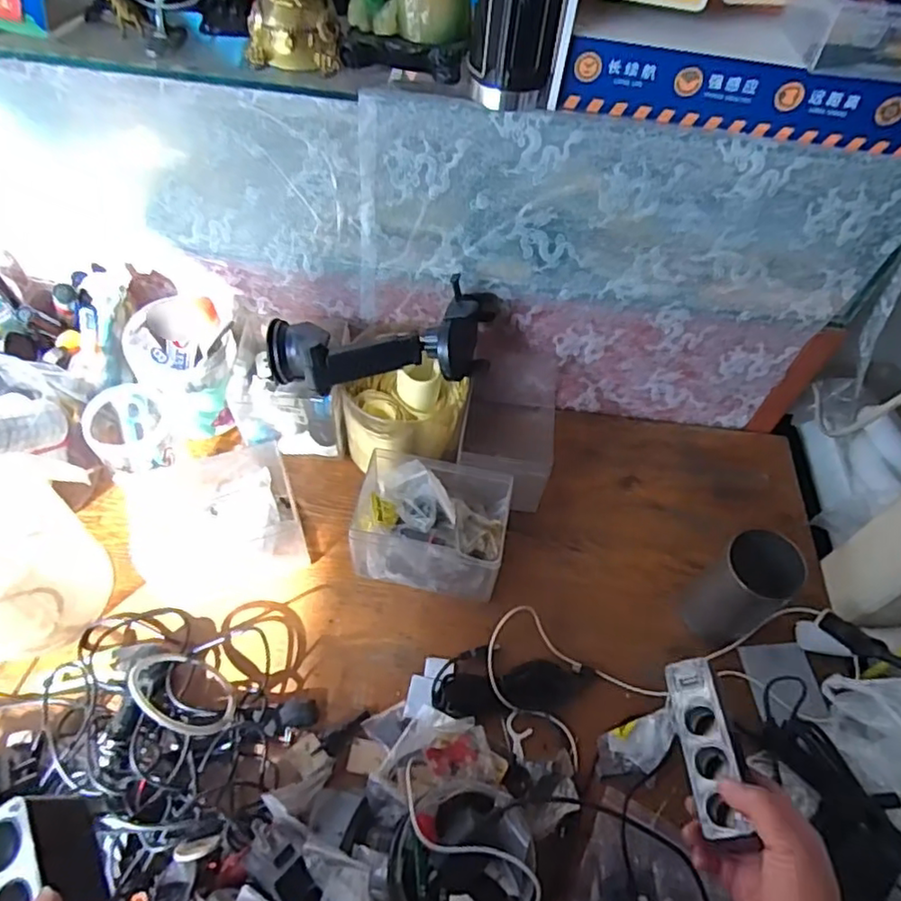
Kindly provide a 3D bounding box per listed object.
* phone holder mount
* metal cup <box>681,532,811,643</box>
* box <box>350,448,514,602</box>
[{"bbox_3d":[-0.061,-0.106,0.599,0.207,0.082,0.105,4,54,-3],"label":"phone holder mount"},{"bbox_3d":[0.255,0.124,0.560,0.057,0.111,0.061,3,54,-4],"label":"metal cup"},{"bbox_3d":[-0.016,0.068,0.605,0.134,0.085,0.099,13,54,3],"label":"box"}]

